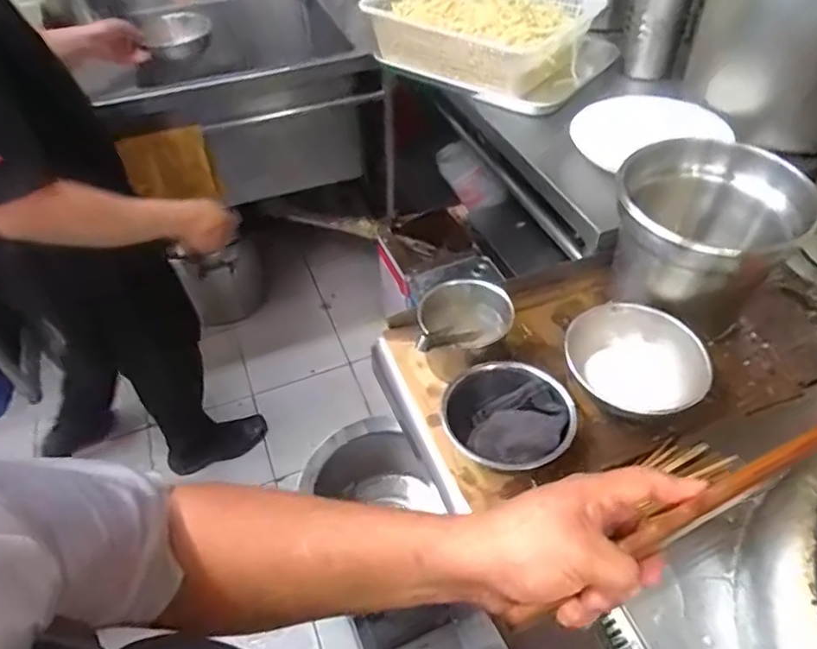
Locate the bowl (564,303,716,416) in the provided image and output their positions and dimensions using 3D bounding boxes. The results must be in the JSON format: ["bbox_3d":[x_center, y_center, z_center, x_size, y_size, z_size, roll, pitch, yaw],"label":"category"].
[{"bbox_3d":[0.283,0.056,0.750,0.164,0.086,0.164,-1,47,1],"label":"bowl"}]

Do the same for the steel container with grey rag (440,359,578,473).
[{"bbox_3d":[0.118,0.115,0.711,0.149,0.069,0.133,19,50,18],"label":"steel container with grey rag"}]

